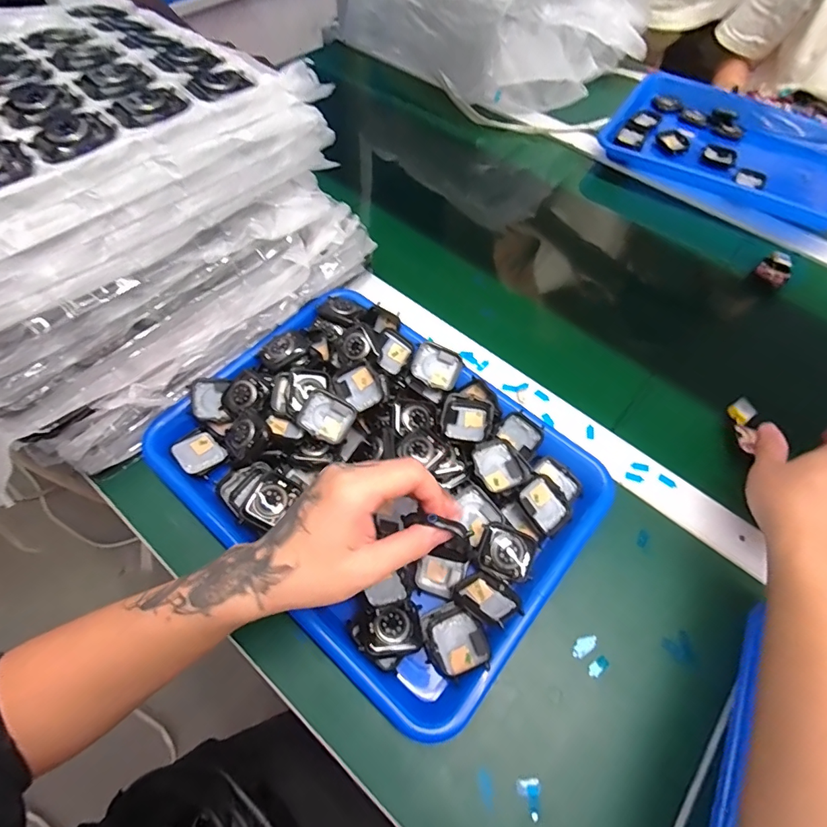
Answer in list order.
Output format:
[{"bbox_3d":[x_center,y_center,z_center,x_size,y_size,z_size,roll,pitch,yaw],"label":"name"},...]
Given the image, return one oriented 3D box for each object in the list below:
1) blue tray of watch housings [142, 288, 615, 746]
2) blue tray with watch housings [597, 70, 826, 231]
[{"bbox_3d":[-0.031,0.044,0.376,0.325,0.048,0.240,38,66,17],"label":"blue tray of watch housings"},{"bbox_3d":[0.463,-0.387,0.654,0.331,0.037,0.239,30,64,14],"label":"blue tray with watch housings"}]

